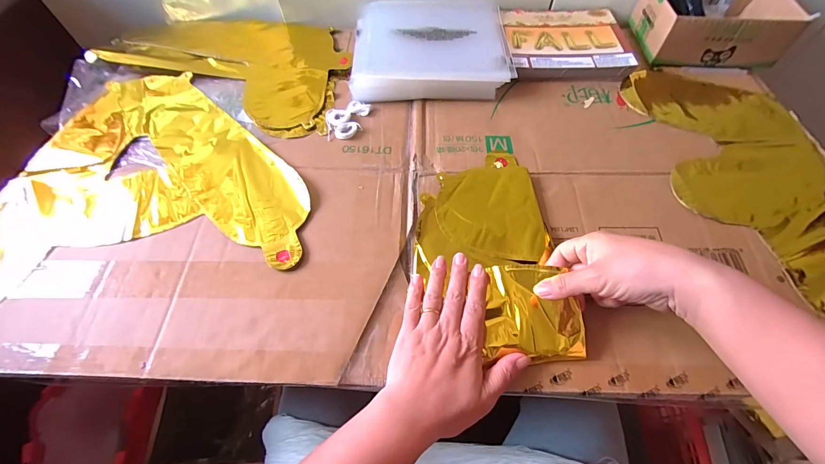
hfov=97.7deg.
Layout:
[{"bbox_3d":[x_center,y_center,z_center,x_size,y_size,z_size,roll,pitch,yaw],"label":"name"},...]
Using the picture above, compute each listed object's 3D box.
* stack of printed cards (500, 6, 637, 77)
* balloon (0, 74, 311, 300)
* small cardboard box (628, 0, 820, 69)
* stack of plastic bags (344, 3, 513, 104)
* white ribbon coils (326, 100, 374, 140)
[{"bbox_3d":[0.234,-0.299,0.562,0.176,0.020,0.173,-2,59,0],"label":"stack of printed cards"},{"bbox_3d":[-0.333,-0.080,0.461,0.383,0.034,0.345,-10,59,-5],"label":"balloon"},{"bbox_3d":[0.444,-0.319,0.538,0.181,0.068,0.135,6,59,5],"label":"small cardboard box"},{"bbox_3d":[0.028,-0.291,0.554,0.226,0.029,0.227,0,59,1],"label":"stack of plastic bags"},{"bbox_3d":[-0.088,-0.156,0.502,0.064,0.005,0.066,-1,59,1],"label":"white ribbon coils"}]

